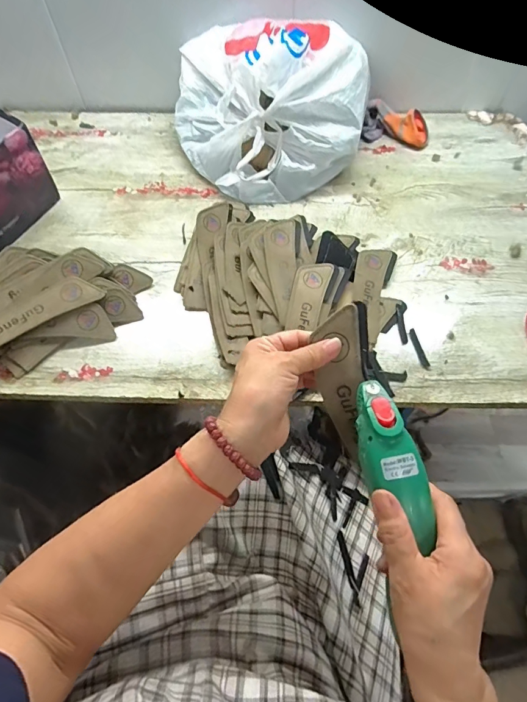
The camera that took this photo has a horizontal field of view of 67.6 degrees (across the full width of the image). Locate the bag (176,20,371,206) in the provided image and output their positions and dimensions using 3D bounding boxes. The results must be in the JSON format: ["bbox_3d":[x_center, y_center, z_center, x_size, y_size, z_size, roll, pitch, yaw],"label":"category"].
[{"bbox_3d":[0.008,-0.392,0.628,0.294,0.171,0.253,-7,60,-5],"label":"bag"}]

